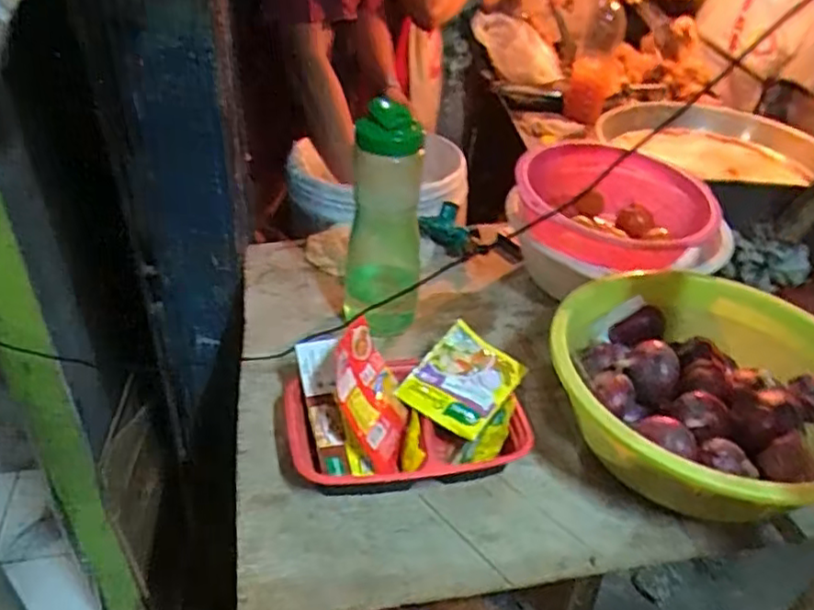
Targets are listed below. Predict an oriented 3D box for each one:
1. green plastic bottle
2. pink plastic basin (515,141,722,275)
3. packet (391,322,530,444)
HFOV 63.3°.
[{"bbox_3d":[-0.027,-0.091,0.744,0.086,0.251,0.090,1,37,-4],"label":"green plastic bottle"},{"bbox_3d":[0.275,-0.145,0.873,0.236,0.084,0.236,2,37,-2],"label":"pink plastic basin"},{"bbox_3d":[0.059,0.073,0.658,0.090,0.018,0.115,31,55,23],"label":"packet"}]

